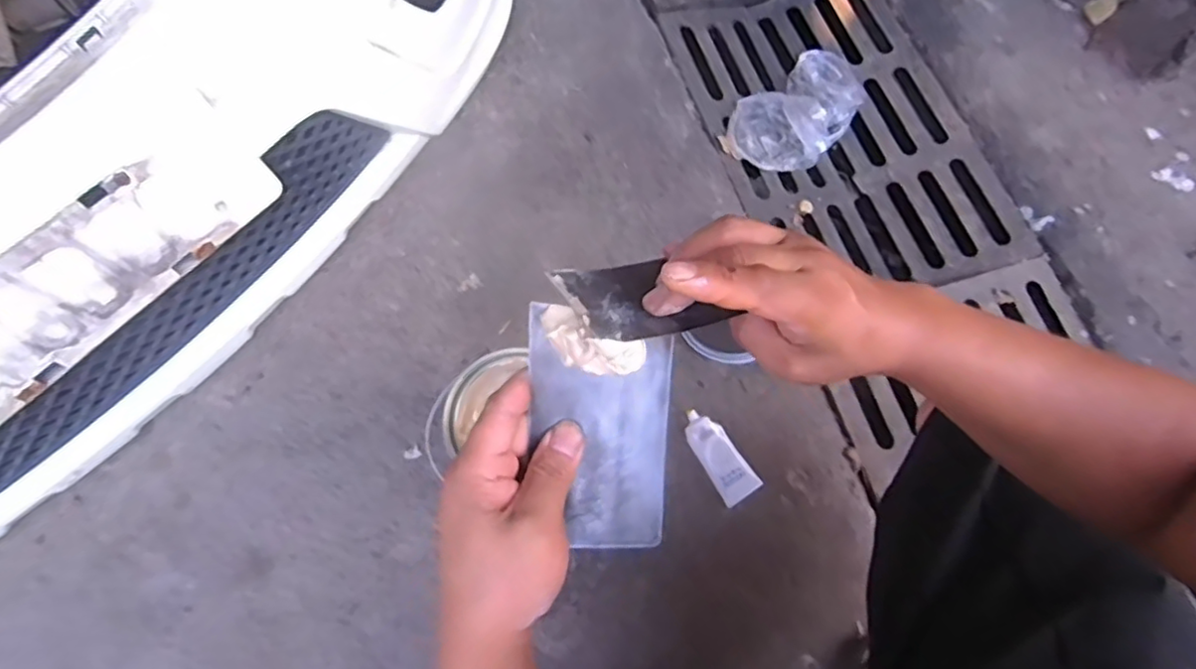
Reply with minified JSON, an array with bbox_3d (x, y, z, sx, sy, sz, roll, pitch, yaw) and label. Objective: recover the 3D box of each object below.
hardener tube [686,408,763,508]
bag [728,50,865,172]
[{"bbox_3d":[0.153,0.151,0.814,0.050,0.024,0.125,-31,74,-11],"label":"hardener tube"},{"bbox_3d":[0.323,-0.361,1.026,0.276,0.052,0.148,-42,76,-13],"label":"bag"}]

